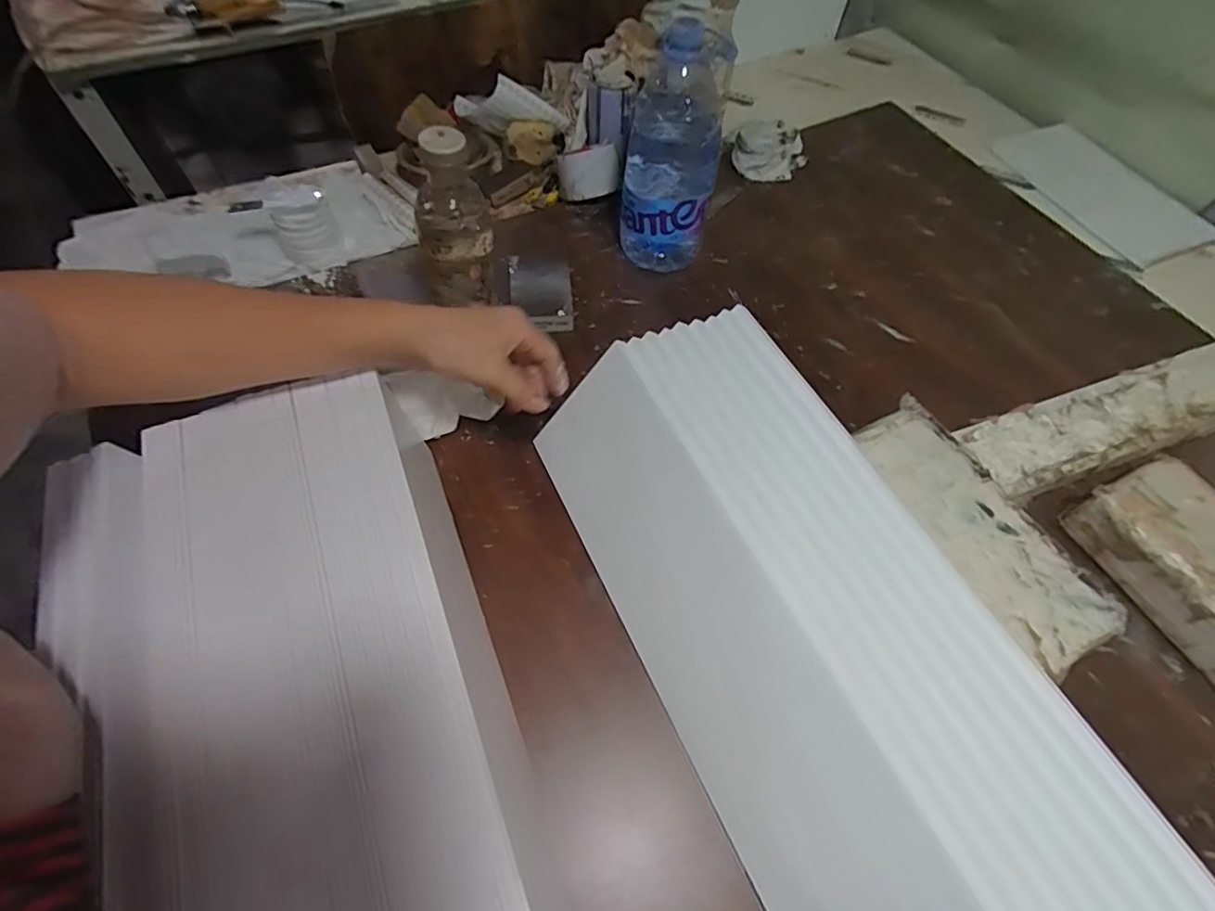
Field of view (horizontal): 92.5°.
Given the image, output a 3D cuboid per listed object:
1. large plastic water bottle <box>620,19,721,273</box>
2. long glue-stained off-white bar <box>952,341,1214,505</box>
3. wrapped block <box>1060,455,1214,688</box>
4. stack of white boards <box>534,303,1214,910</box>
[{"bbox_3d":[0.068,-0.317,0.636,0.102,0.239,0.094,9,59,3],"label":"large plastic water bottle"},{"bbox_3d":[0.652,-0.076,0.622,0.652,0.052,0.093,-16,61,-12],"label":"long glue-stained off-white bar"},{"bbox_3d":[0.516,0.107,0.498,0.115,0.064,0.211,-23,63,-15],"label":"wrapped block"},{"bbox_3d":[0.146,0.135,0.434,0.215,0.108,0.573,-22,63,-15],"label":"stack of white boards"}]

